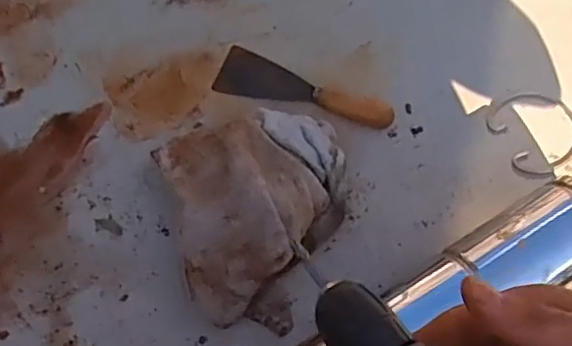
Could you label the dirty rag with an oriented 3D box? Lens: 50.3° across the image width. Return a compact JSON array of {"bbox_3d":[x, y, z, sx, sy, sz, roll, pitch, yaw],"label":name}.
[{"bbox_3d":[-0.021,0.034,0.584,0.177,0.060,0.214,-17,69,-5],"label":"dirty rag"}]

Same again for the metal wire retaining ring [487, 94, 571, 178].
[{"bbox_3d":[0.266,-0.044,0.638,0.088,0.006,0.091,-1,68,1],"label":"metal wire retaining ring"}]

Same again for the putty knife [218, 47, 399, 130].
[{"bbox_3d":[0.019,-0.092,0.647,0.194,0.030,0.053,20,70,9],"label":"putty knife"}]

